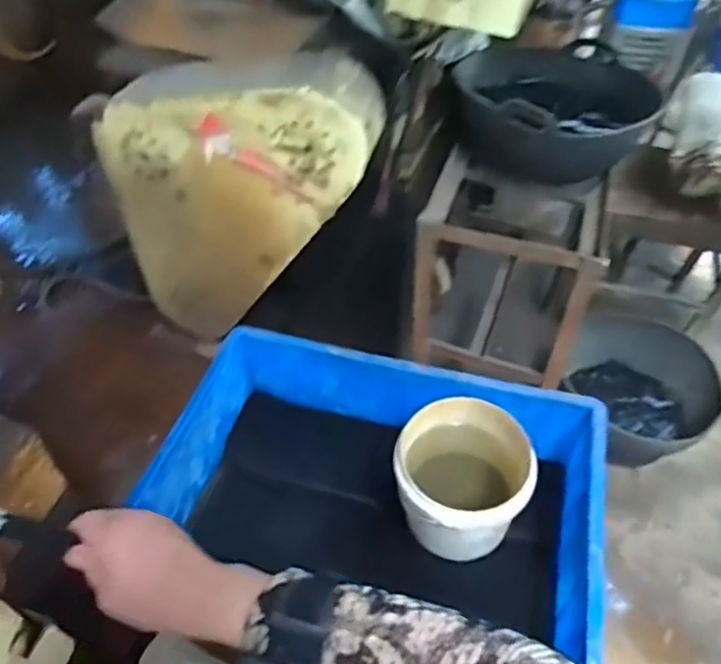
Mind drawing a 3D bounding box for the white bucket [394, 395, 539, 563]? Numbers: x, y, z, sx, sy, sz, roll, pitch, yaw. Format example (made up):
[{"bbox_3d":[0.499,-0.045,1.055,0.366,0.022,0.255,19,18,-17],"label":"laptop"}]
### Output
[{"bbox_3d":[0.122,0.191,0.756,0.154,0.150,0.157,0,51,0],"label":"white bucket"}]

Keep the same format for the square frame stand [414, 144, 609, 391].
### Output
[{"bbox_3d":[0.349,-0.095,1.520,0.391,0.602,0.385,17,53,14],"label":"square frame stand"}]

